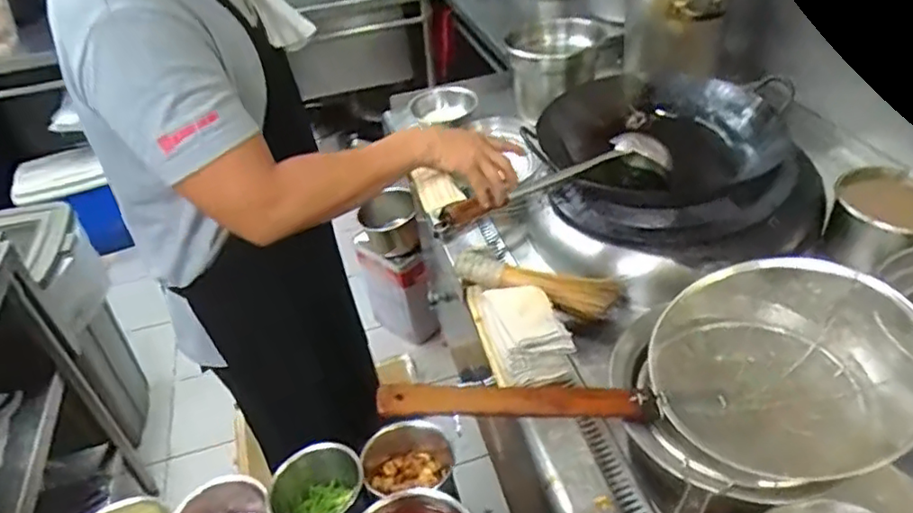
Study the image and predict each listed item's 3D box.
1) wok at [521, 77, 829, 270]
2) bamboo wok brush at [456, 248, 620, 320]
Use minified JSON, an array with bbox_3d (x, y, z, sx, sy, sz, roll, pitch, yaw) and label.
[{"bbox_3d":[0.404,-0.179,1.163,0.509,0.162,0.401,13,43,22],"label":"wok"},{"bbox_3d":[0.134,0.044,1.063,0.268,0.070,0.077,13,43,22],"label":"bamboo wok brush"}]

